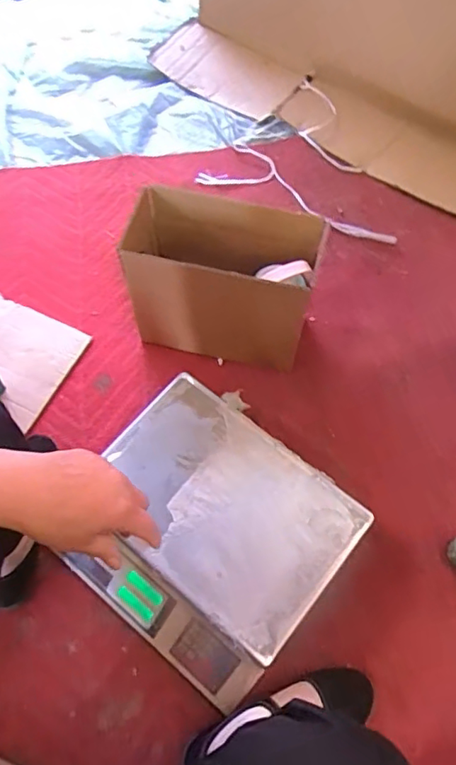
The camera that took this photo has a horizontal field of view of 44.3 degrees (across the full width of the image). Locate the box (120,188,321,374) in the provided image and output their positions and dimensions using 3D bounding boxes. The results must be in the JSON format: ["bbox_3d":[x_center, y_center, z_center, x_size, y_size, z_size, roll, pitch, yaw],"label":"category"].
[{"bbox_3d":[-0.018,-0.151,0.852,0.272,0.223,0.141,12,64,7],"label":"box"}]

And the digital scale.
[{"bbox_3d":[-0.030,0.203,0.761,0.323,0.095,0.301,36,69,18],"label":"digital scale"}]

